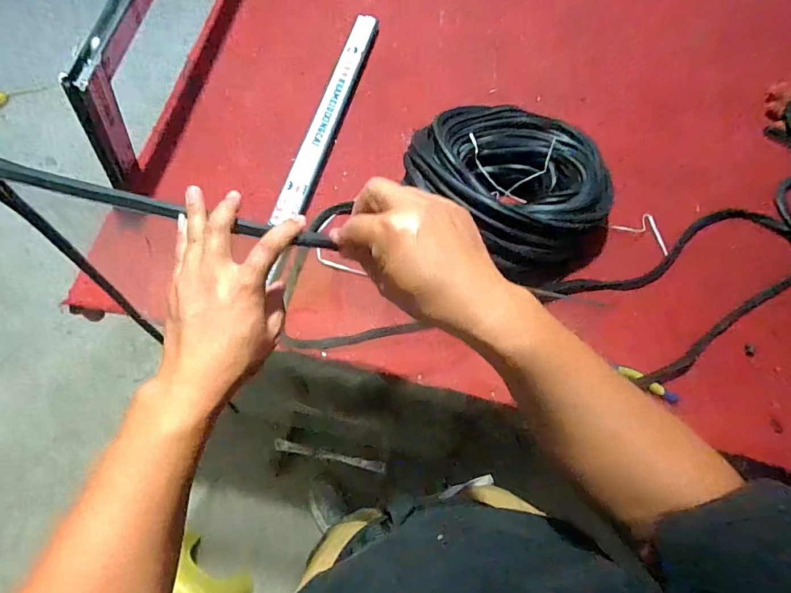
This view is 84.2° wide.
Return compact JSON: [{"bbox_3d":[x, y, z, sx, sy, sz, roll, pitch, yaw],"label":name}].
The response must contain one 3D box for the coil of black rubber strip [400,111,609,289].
[{"bbox_3d":[0.209,-0.200,0.790,0.327,0.112,0.359,1,71,-2],"label":"coil of black rubber strip"}]

